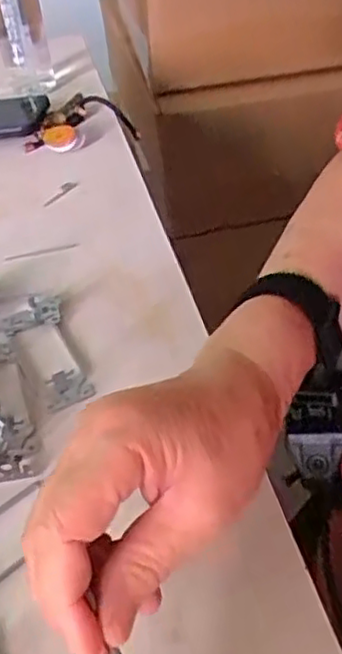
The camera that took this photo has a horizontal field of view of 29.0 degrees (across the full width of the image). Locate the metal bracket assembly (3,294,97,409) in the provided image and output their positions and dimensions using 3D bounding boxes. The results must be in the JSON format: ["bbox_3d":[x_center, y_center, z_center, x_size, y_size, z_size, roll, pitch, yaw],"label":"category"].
[{"bbox_3d":[-0.089,0.008,0.462,0.043,0.024,0.107,-17,44,-12],"label":"metal bracket assembly"}]

